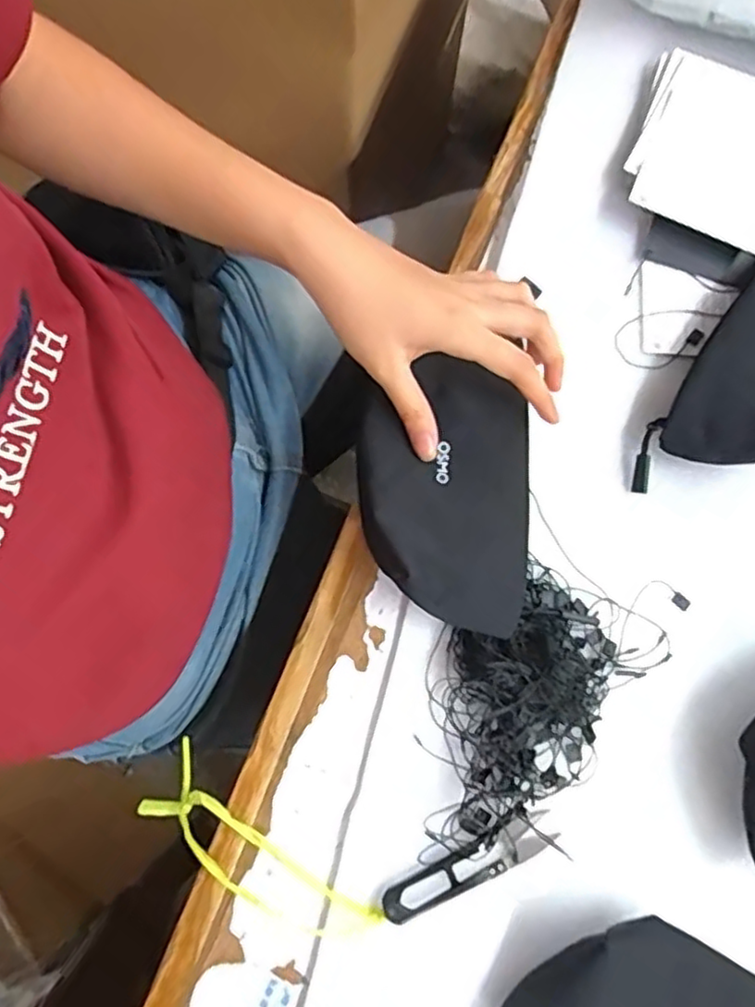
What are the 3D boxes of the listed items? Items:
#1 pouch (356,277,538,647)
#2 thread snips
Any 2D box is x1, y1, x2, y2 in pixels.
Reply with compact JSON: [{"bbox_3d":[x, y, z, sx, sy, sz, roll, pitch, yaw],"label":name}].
[{"bbox_3d":[0.039,-0.008,0.391,0.099,0.031,0.155,2,79,-1],"label":"pouch"},{"bbox_3d":[0.050,0.198,0.370,0.100,0.006,0.023,-25,80,-6],"label":"thread snips"}]

